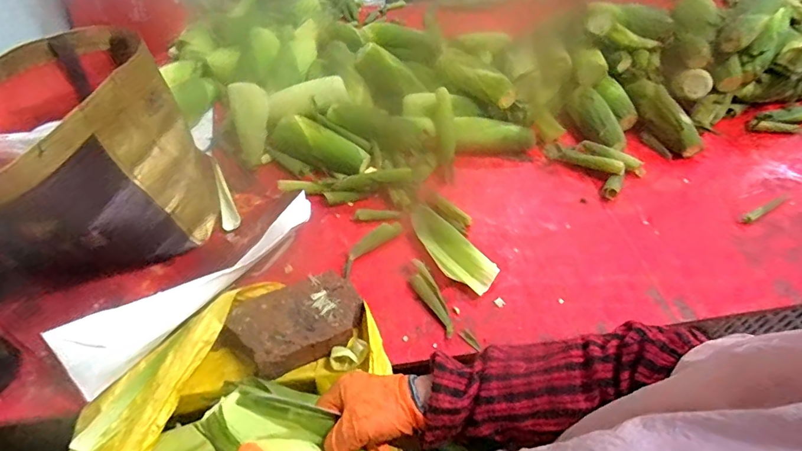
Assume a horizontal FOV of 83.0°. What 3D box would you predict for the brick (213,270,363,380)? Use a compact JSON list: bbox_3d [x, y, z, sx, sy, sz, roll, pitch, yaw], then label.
[{"bbox_3d":[-0.152,0.145,0.651,0.194,0.063,0.121,-21,53,-18],"label":"brick"}]

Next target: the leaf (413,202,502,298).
[{"bbox_3d":[0.080,0.041,0.775,0.073,0.033,0.189,-31,56,-24],"label":"leaf"}]

